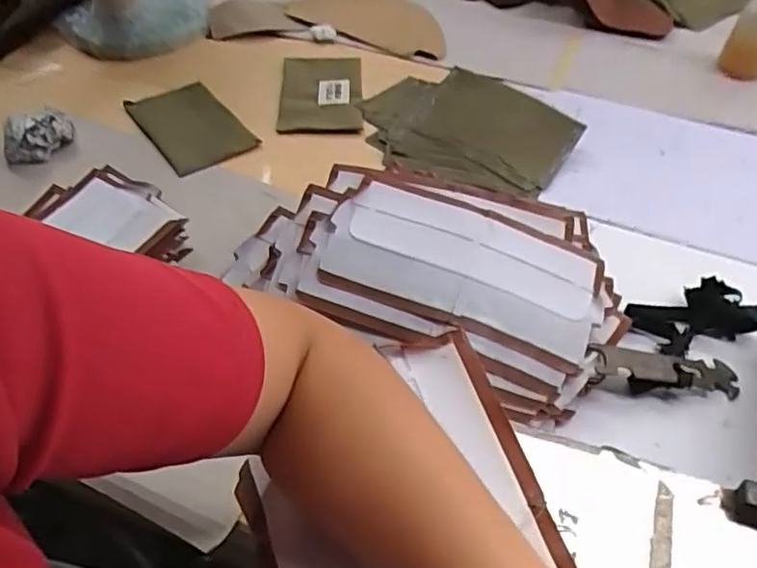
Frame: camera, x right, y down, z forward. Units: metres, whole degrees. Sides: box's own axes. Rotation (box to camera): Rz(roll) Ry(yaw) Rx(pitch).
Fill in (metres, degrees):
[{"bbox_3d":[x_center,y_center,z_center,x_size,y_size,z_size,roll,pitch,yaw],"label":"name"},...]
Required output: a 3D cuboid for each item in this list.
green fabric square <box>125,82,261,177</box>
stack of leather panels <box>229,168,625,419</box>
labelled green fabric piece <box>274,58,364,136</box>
[{"bbox_3d":[-0.234,-0.201,0.777,0.108,0.007,0.167,-29,54,-24],"label":"green fabric square"},{"bbox_3d":[0.050,-0.018,0.572,0.332,0.084,0.208,22,51,18],"label":"stack of leather panels"},{"bbox_3d":[-0.078,-0.259,0.844,0.108,0.013,0.184,-1,48,-1],"label":"labelled green fabric piece"}]

